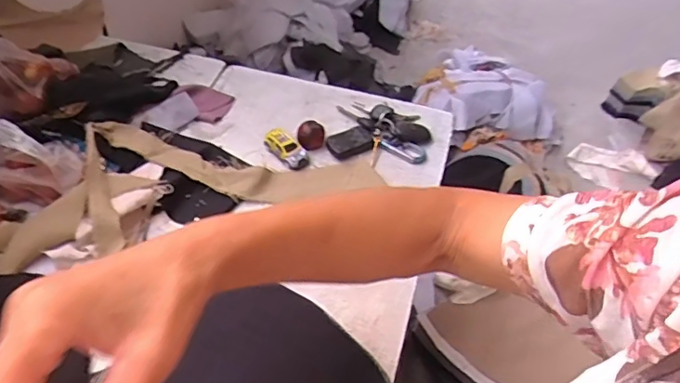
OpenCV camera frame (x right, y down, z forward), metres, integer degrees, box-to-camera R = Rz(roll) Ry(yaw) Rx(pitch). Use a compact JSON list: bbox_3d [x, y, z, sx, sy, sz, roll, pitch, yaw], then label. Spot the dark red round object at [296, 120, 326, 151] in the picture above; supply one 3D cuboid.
[{"bbox_3d":[-0.037,-0.067,0.663,0.033,0.031,0.035,1,50,-1],"label":"dark red round object"}]

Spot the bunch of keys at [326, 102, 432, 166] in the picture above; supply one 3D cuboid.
[{"bbox_3d":[0.052,-0.079,0.677,0.122,0.023,0.098,6,50,4],"label":"bunch of keys"}]

